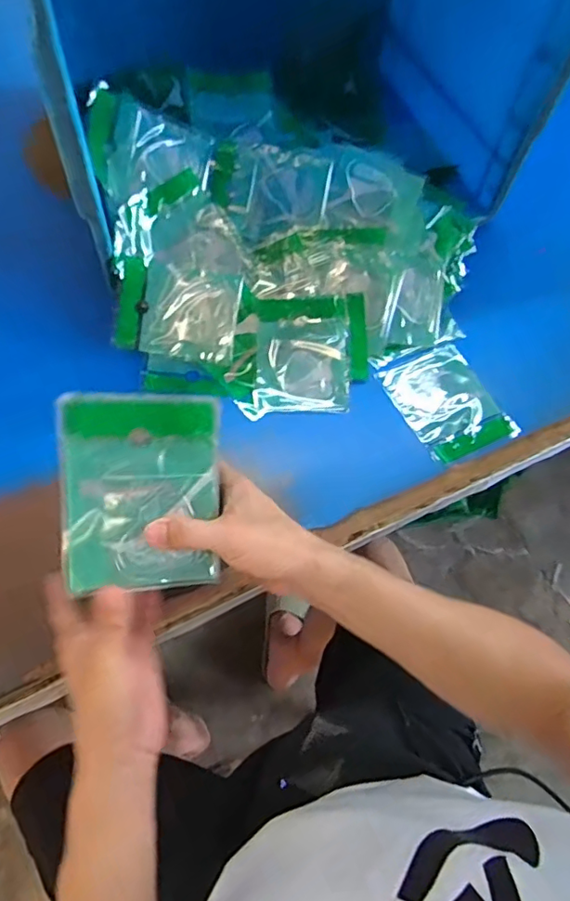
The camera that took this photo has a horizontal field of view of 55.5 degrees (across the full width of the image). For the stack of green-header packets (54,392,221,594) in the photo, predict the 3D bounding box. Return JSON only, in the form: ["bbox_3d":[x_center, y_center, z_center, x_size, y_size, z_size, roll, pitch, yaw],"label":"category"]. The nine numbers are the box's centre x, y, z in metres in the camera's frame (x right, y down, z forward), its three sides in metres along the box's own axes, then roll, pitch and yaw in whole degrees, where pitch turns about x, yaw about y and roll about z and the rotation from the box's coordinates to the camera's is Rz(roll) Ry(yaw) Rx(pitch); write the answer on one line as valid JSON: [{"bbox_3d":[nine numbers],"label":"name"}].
[{"bbox_3d":[-0.102,0.032,0.391,0.109,0.018,0.143,-1,99,-18],"label":"stack of green-header packets"}]

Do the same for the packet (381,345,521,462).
[{"bbox_3d":[0.186,-0.057,0.622,0.109,0.010,0.137,-22,67,-14],"label":"packet"}]

